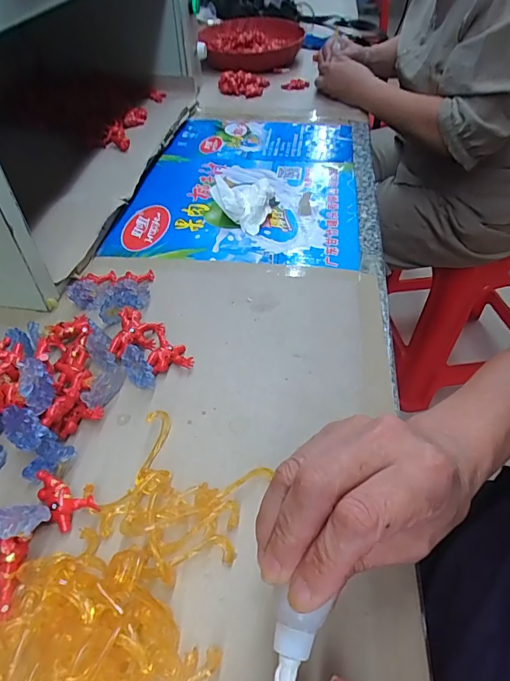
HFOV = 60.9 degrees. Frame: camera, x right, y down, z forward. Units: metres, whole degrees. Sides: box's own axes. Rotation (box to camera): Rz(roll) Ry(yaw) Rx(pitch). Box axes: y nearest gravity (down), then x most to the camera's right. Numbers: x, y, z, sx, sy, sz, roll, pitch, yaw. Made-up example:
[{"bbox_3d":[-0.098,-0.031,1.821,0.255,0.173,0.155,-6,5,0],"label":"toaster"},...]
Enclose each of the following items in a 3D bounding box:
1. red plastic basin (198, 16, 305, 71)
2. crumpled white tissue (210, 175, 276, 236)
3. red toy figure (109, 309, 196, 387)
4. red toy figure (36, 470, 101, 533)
[{"bbox_3d":[-0.005,-0.678,0.980,0.229,0.068,0.198,-1,47,0],"label":"red plastic basin"},{"bbox_3d":[-0.017,-0.169,0.528,0.068,0.042,0.058,17,50,16],"label":"crumpled white tissue"},{"bbox_3d":[-0.095,0.003,0.375,0.052,0.029,0.077,-31,54,-24],"label":"red toy figure"},{"bbox_3d":[-0.128,0.106,0.292,0.044,0.019,0.025,34,56,28],"label":"red toy figure"}]

